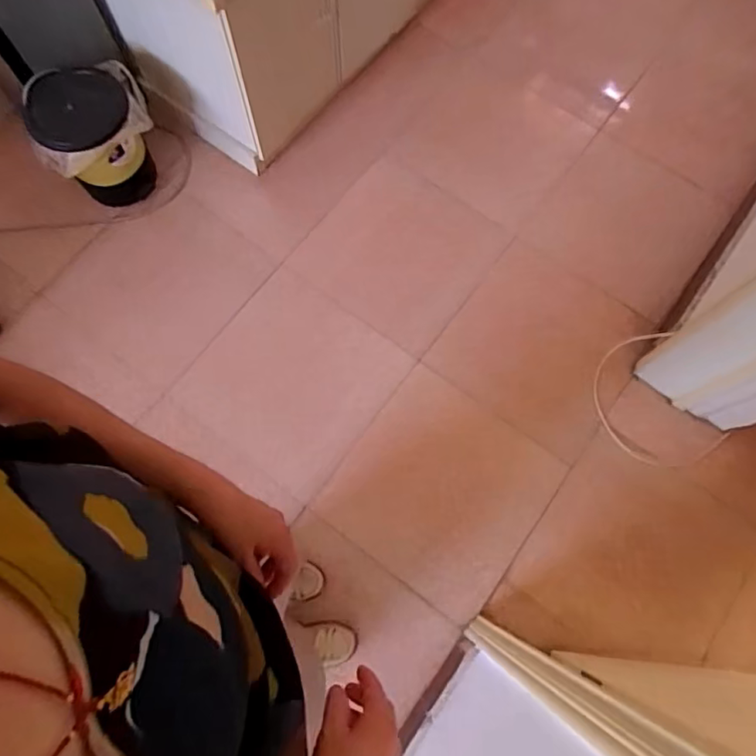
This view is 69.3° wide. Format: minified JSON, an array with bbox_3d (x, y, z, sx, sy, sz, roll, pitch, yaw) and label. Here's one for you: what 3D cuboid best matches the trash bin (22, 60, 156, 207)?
[{"bbox_3d":[-0.759,-0.642,1.535,0.283,0.334,0.258,-20,74,-7],"label":"trash bin"}]

